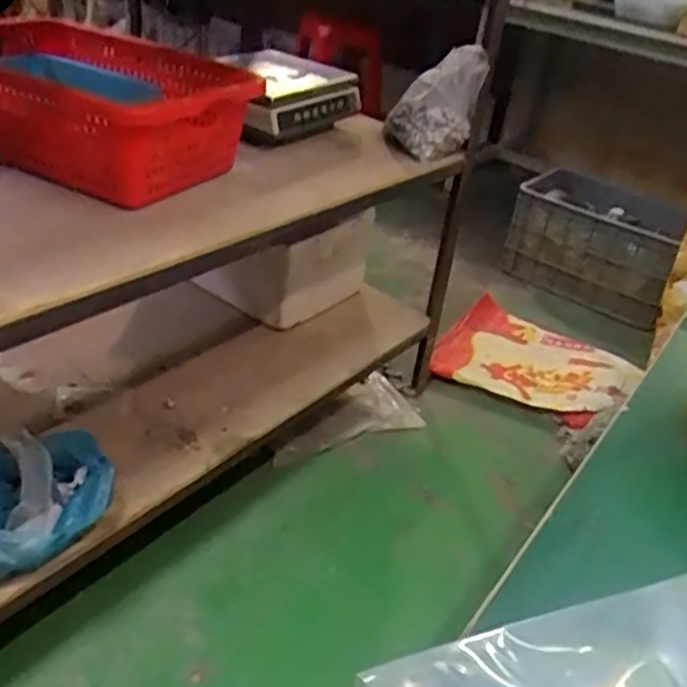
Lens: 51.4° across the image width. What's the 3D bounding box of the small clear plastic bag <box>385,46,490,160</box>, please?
[{"bbox_3d":[0.192,-0.500,1.536,0.175,0.127,0.279,21,62,25],"label":"small clear plastic bag"}]

